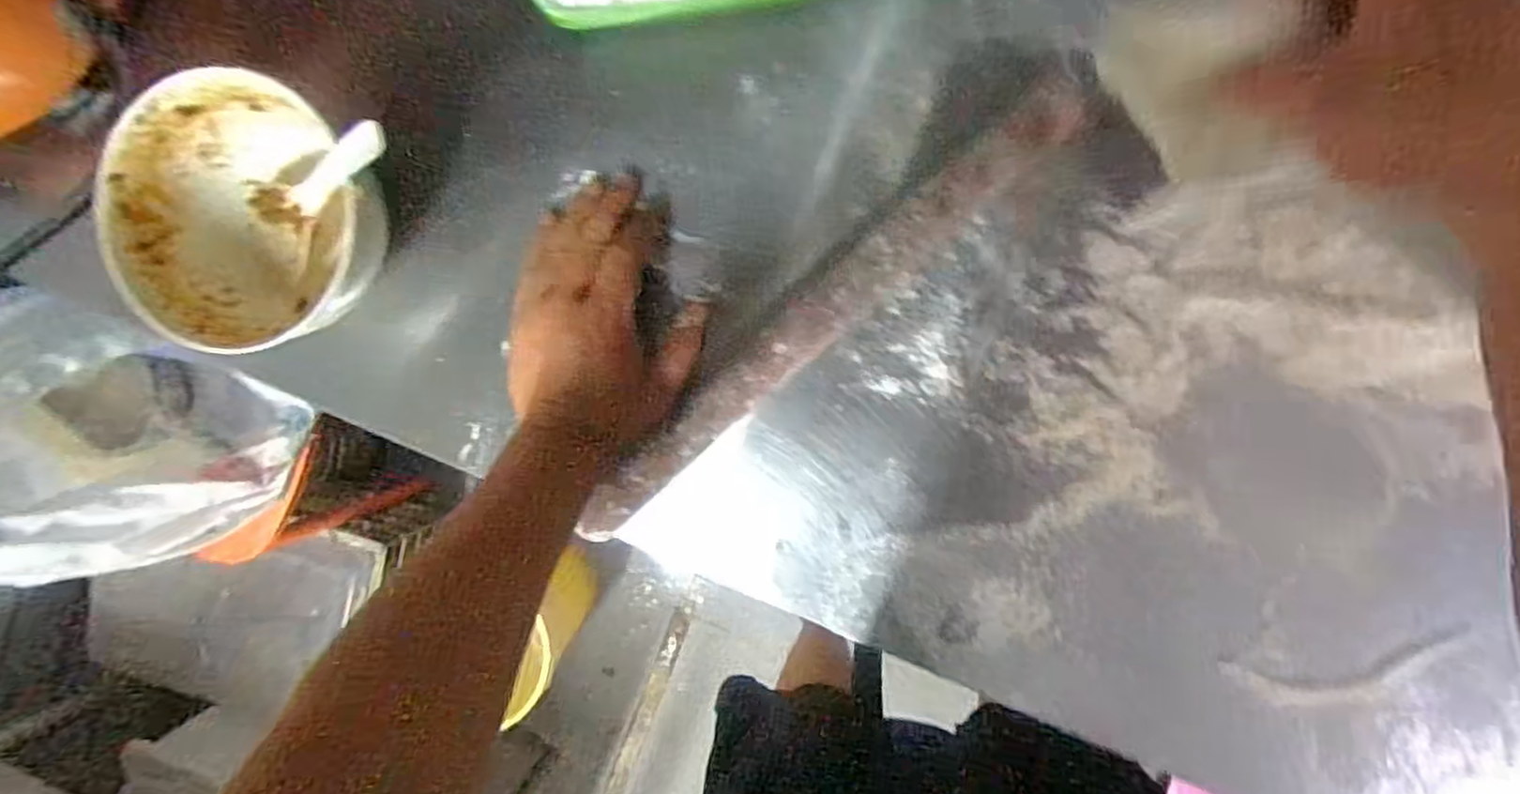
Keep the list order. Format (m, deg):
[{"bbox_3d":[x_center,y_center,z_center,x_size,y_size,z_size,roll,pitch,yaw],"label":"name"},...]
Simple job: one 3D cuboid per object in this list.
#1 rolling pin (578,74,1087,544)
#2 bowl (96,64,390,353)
[{"bbox_3d":[0.037,-0.047,0.439,0.391,0.032,0.032,-42,89,8],"label":"rolling pin"},{"bbox_3d":[-0.300,-0.100,0.441,0.140,0.076,0.133,1,95,7],"label":"bowl"}]

